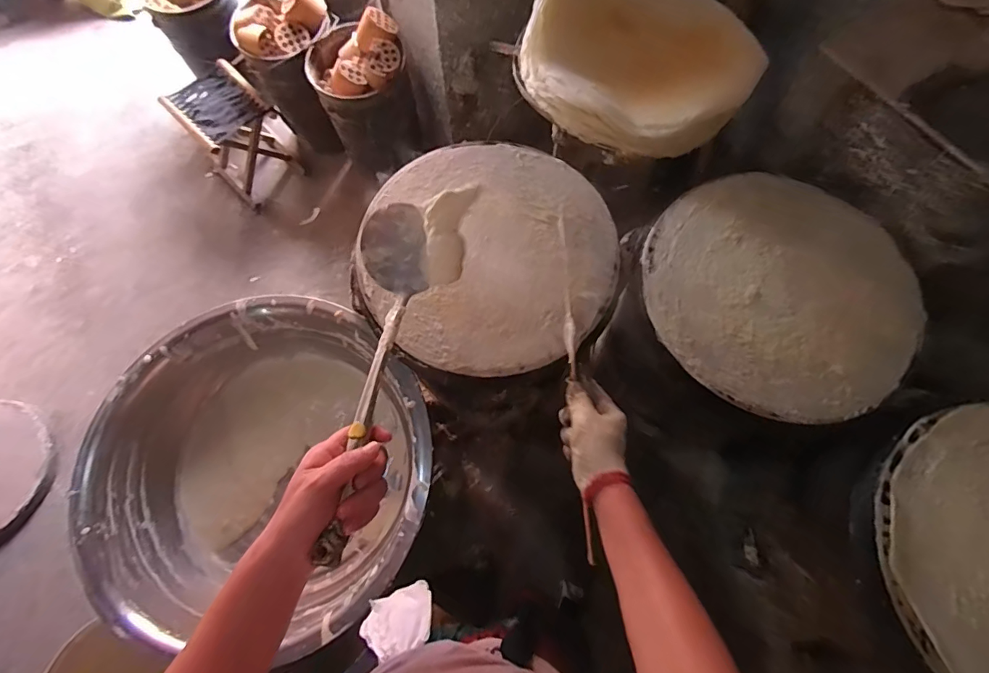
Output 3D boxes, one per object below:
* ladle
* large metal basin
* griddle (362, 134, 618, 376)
[{"bbox_3d":[-0.119,0.023,0.447,0.077,0.067,0.351,4,59,1],"label":"ladle"},{"bbox_3d":[-0.383,0.209,0.816,0.557,0.181,0.519,0,71,0],"label":"large metal basin"},{"bbox_3d":[-0.008,-0.138,0.702,0.378,0.033,0.384,0,71,0],"label":"griddle"}]

